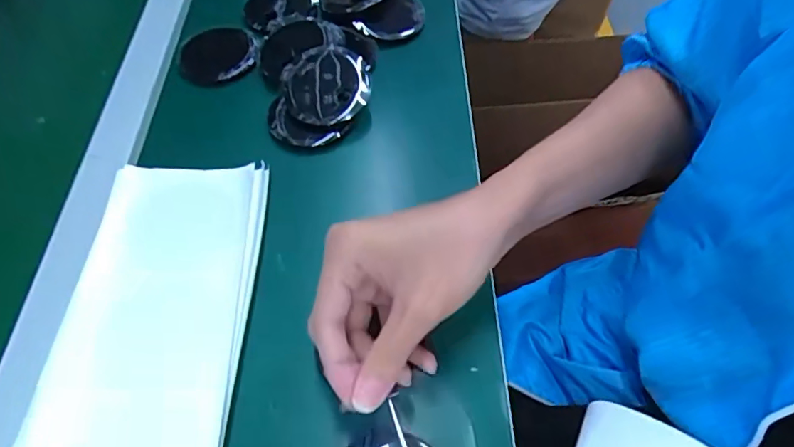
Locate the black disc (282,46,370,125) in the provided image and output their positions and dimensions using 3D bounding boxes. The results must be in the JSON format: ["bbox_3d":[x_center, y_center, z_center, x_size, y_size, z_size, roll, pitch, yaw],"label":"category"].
[{"bbox_3d":[-0.064,-0.125,0.468,0.078,0.022,0.078,0,71,0],"label":"black disc"}]

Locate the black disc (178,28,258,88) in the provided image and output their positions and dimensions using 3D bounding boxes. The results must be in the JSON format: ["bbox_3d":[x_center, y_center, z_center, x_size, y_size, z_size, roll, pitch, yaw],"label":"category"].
[{"bbox_3d":[-0.184,-0.172,0.524,0.078,0.017,0.078,0,58,0],"label":"black disc"}]

